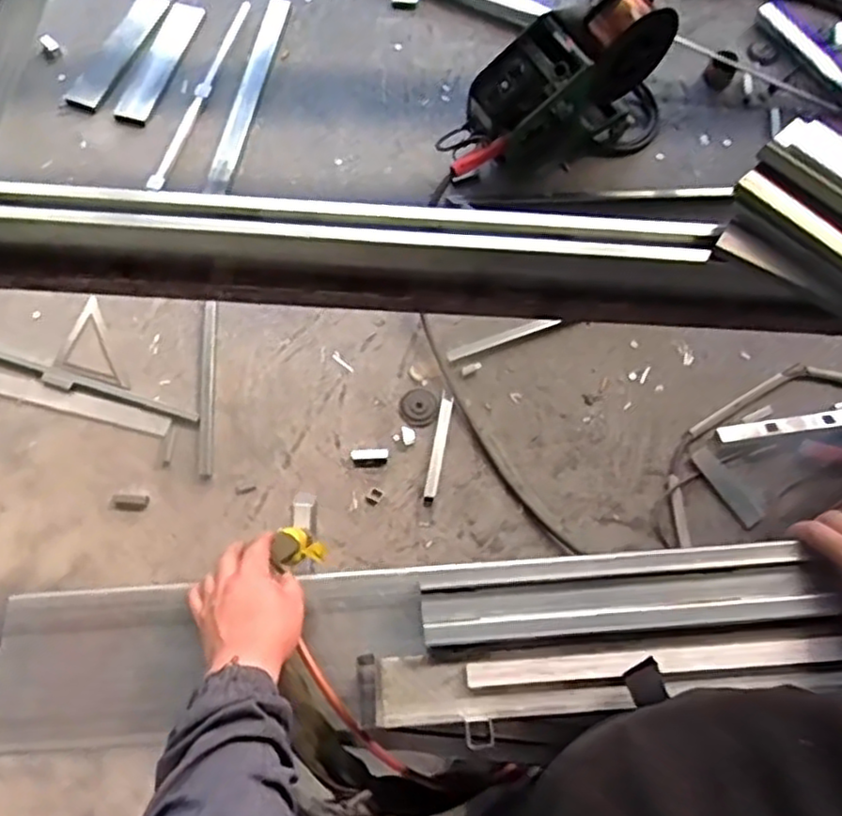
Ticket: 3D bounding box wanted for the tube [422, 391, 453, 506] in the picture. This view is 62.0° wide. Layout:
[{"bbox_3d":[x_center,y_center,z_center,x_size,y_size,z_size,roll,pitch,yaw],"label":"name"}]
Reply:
[{"bbox_3d":[0.040,0.085,1.635,0.033,0.032,0.276,9,67,5],"label":"tube"}]

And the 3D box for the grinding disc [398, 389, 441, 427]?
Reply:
[{"bbox_3d":[-0.006,-0.002,1.704,0.095,0.018,0.101,0,67,1],"label":"grinding disc"}]

